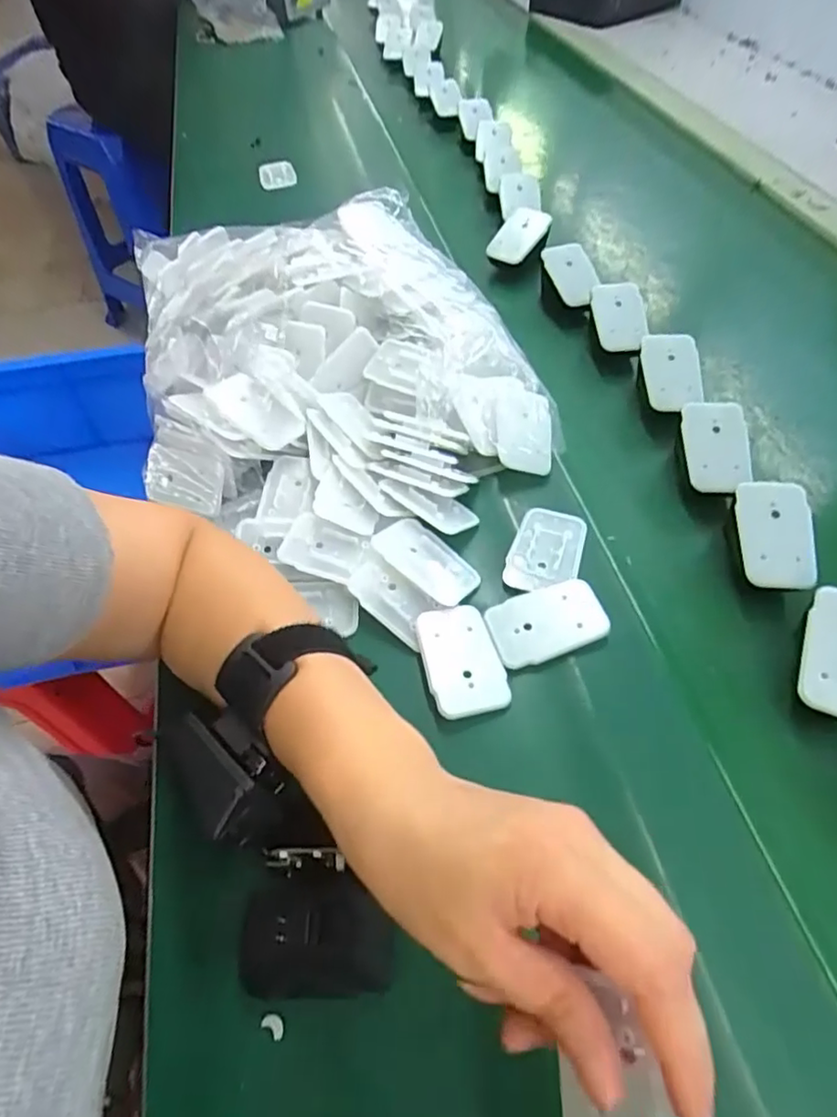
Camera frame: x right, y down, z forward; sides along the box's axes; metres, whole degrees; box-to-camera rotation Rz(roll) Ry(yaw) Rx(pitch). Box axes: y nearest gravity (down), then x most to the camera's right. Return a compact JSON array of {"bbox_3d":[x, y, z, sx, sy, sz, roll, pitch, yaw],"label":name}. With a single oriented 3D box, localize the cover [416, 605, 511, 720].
[{"bbox_3d":[0.025,0.062,0.357,0.044,0.014,0.069,-16,55,-8],"label":"cover"}]

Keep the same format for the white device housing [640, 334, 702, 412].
[{"bbox_3d":[0.201,-0.147,0.470,0.057,0.012,0.062,0,84,-18],"label":"white device housing"}]

